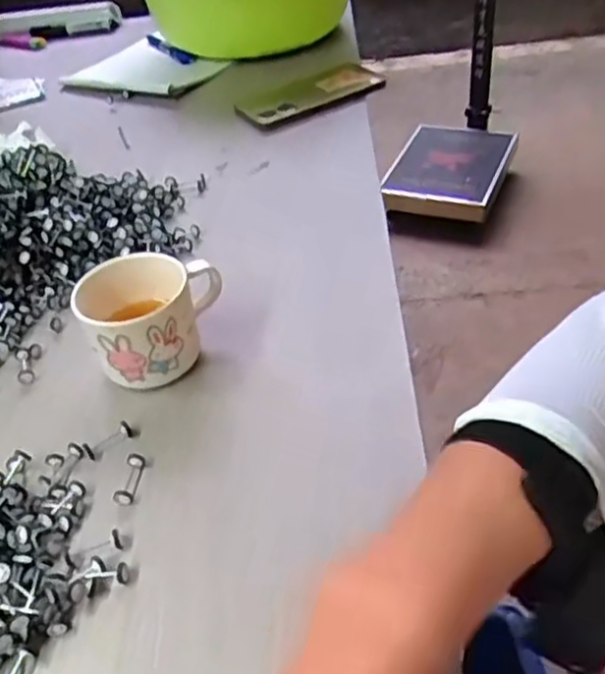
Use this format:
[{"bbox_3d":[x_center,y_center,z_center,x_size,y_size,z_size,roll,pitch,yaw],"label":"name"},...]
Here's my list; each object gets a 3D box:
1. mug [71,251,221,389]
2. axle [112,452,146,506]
[{"bbox_3d":[-0.101,-0.014,0.483,0.094,0.066,0.079,-14,42,-10],"label":"mug"},{"bbox_3d":[-0.101,0.083,0.417,0.010,0.008,0.033,2,42,9],"label":"axle"}]

